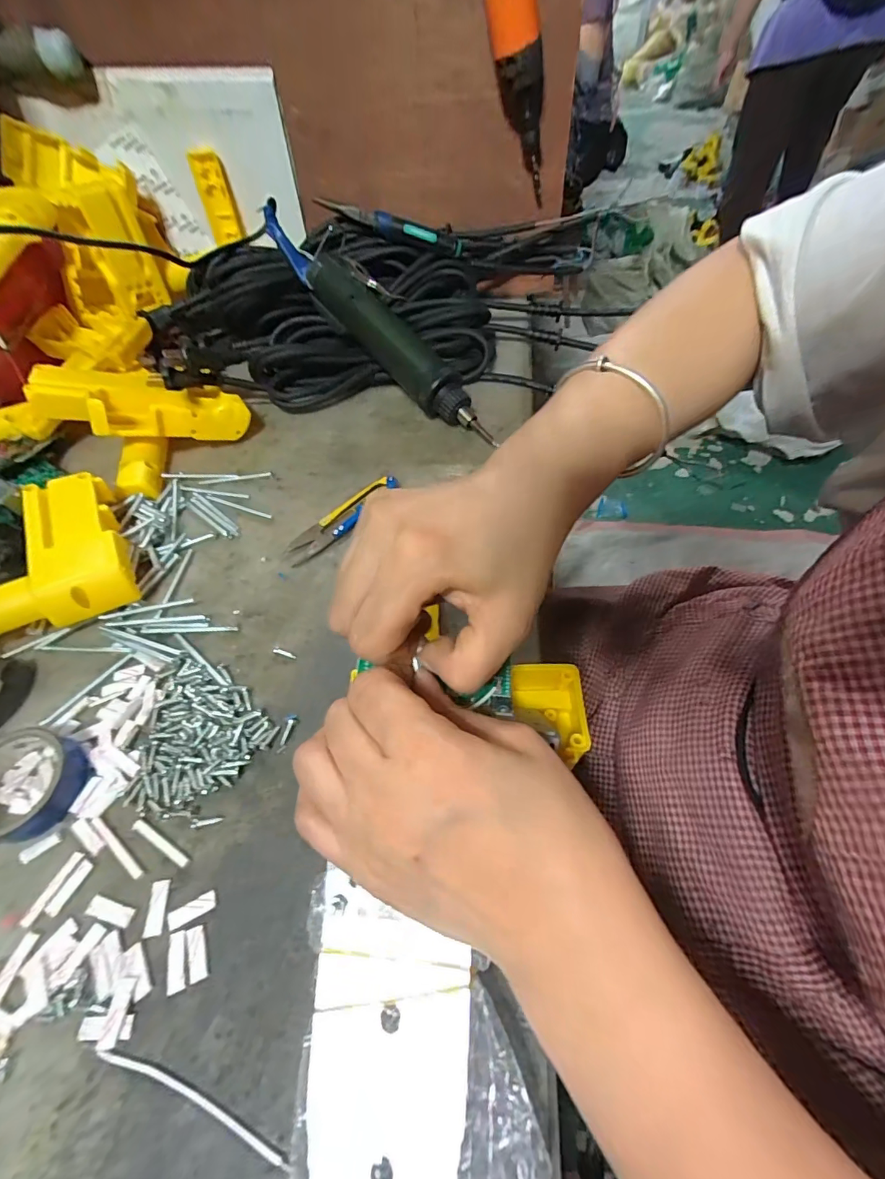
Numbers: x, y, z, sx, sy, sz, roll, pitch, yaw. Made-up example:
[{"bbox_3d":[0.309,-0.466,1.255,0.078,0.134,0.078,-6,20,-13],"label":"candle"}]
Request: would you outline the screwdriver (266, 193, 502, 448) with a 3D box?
[{"bbox_3d":[-0.059,-0.242,0.420,0.048,0.049,0.314,-38,79,-22],"label":"screwdriver"}]

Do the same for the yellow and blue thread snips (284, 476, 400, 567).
[{"bbox_3d":[-0.075,-0.055,0.343,0.025,0.015,0.096,36,64,26],"label":"yellow and blue thread snips"}]

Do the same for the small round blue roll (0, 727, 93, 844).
[{"bbox_3d":[-0.215,0.100,0.237,0.053,0.017,0.053,-2,54,3],"label":"small round blue roll"}]

